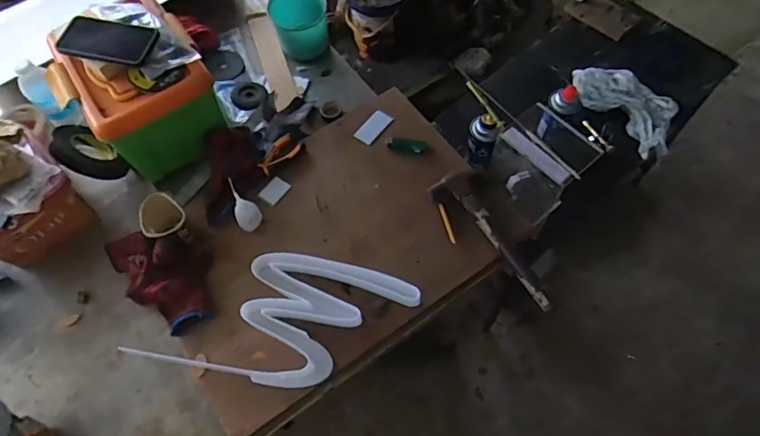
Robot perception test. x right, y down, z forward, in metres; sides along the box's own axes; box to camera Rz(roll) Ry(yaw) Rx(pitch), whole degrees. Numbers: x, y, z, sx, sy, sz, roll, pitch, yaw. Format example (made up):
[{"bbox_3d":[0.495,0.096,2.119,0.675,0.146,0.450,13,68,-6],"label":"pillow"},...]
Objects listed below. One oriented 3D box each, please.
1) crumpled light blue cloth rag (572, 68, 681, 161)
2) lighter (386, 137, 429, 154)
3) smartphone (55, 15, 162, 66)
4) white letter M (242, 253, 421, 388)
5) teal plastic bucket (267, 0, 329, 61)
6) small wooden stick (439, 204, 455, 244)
[{"bbox_3d":[0.611,-0.278,1.234,0.096,0.099,0.290,-33,68,-13],"label":"crumpled light blue cloth rag"},{"bbox_3d":[0.053,-0.142,0.972,0.080,0.015,0.029,12,64,9],"label":"lighter"},{"bbox_3d":[-0.463,-0.302,0.849,0.172,0.015,0.085,17,66,9],"label":"smartphone"},{"bbox_3d":[-0.080,0.163,0.803,0.279,0.038,0.206,2,63,4],"label":"white letter M"},{"bbox_3d":[-0.172,-0.425,1.090,0.116,0.121,0.108,-1,63,3],"label":"teal plastic bucket"},{"bbox_3d":[0.121,0.010,0.892,0.010,0.008,0.079,-14,63,-4],"label":"small wooden stick"}]

